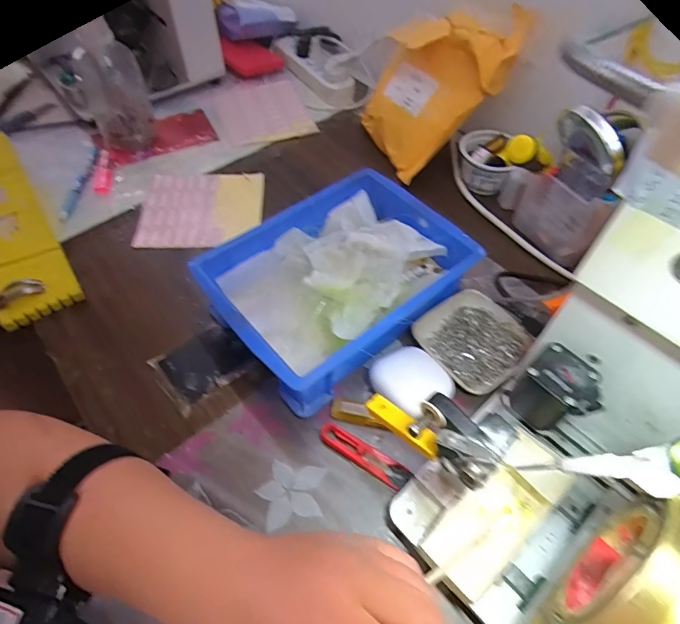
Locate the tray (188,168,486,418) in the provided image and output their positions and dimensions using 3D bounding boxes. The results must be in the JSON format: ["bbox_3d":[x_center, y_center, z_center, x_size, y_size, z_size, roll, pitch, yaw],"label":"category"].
[{"bbox_3d":[-0.001,-0.033,0.468,0.248,0.075,0.181,-34,62,-22],"label":"tray"}]

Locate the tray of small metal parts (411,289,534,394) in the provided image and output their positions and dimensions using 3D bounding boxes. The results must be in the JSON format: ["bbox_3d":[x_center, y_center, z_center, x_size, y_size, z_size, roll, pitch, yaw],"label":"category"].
[{"bbox_3d":[0.134,0.029,0.457,0.095,0.022,0.099,-38,63,-24],"label":"tray of small metal parts"}]

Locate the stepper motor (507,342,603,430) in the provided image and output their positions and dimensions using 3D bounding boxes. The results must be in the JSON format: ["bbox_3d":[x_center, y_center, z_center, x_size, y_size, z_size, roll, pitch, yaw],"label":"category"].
[{"bbox_3d":[0.165,0.064,0.346,0.047,0.059,0.053,-36,62,-23],"label":"stepper motor"}]

